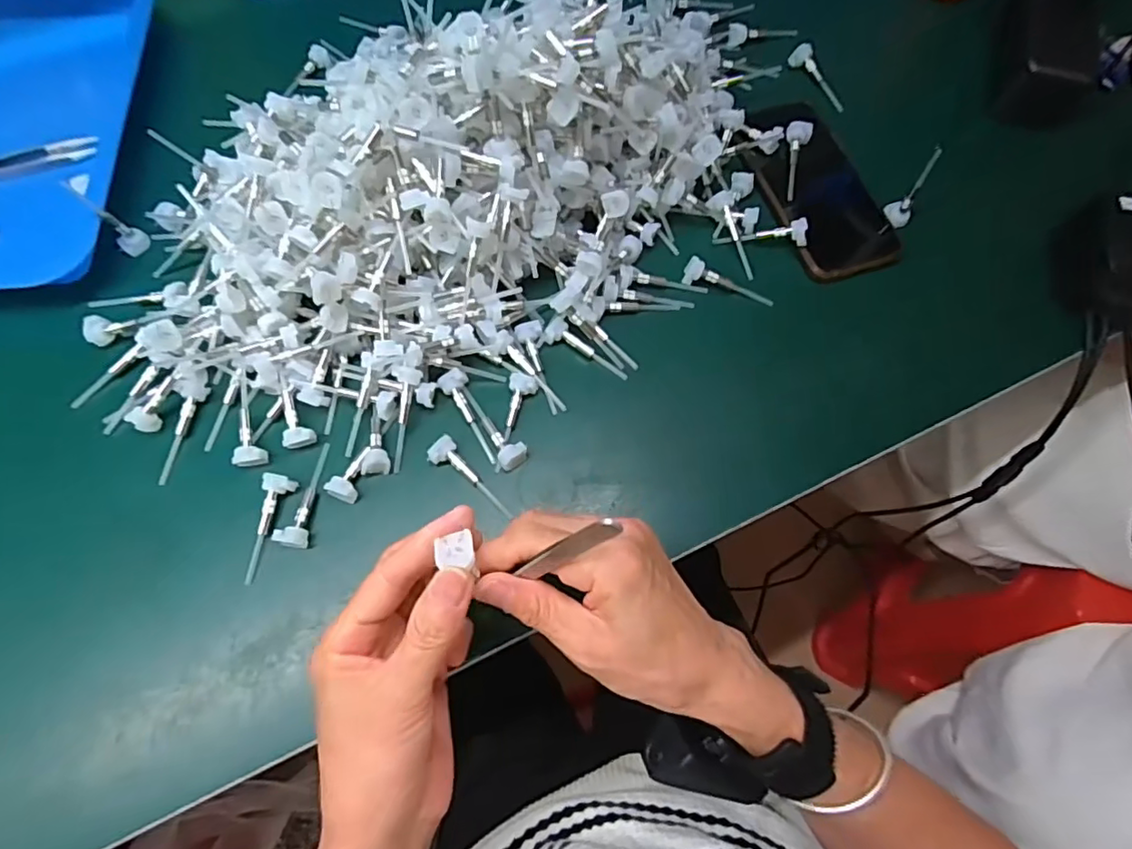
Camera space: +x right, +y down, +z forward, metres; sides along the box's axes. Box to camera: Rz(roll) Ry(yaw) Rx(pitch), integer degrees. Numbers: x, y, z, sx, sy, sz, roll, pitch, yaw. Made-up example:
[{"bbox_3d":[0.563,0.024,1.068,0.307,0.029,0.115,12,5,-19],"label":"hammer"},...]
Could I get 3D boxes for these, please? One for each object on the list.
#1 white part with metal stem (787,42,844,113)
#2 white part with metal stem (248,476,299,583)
[{"bbox_3d":[0.218,-0.299,0.503,0.015,0.016,0.068,-31,73,-13],"label":"white part with metal stem"},{"bbox_3d":[-0.176,0.061,0.349,0.017,0.012,0.063,4,69,-1],"label":"white part with metal stem"}]

